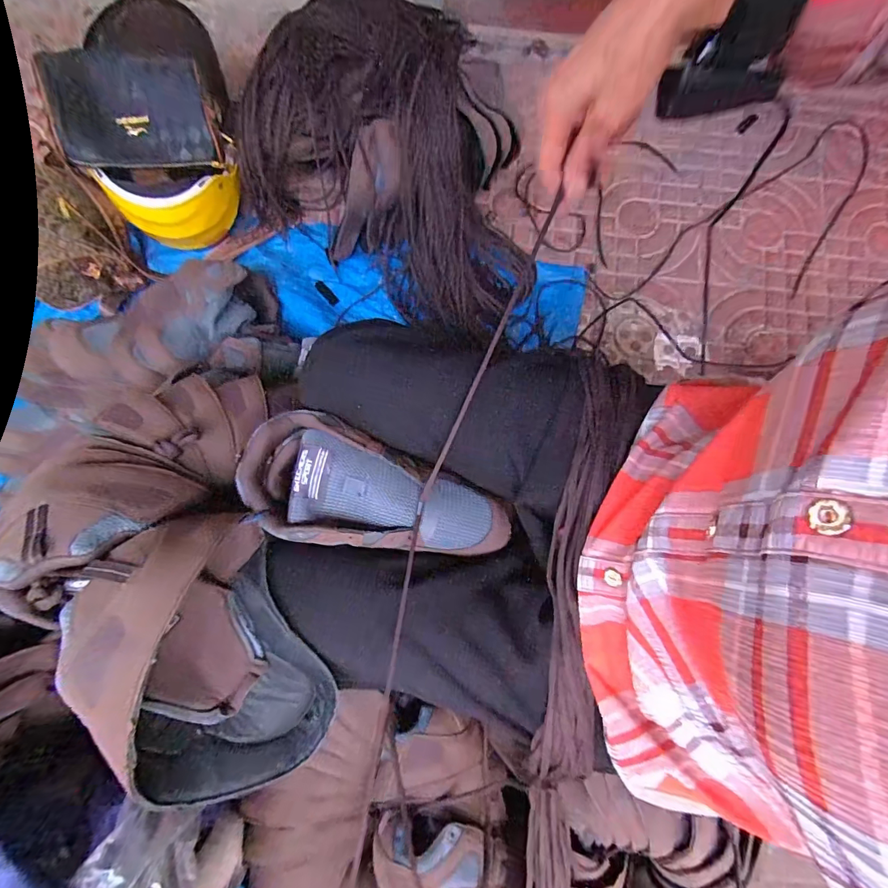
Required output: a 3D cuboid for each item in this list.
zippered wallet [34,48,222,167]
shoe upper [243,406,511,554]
[{"bbox_3d":[-0.466,-0.499,0.642,0.204,0.020,0.145,-14,107,-15],"label":"zippered wallet"},{"bbox_3d":[-0.056,0.044,0.376,0.225,0.051,0.098,17,80,-9],"label":"shoe upper"}]

